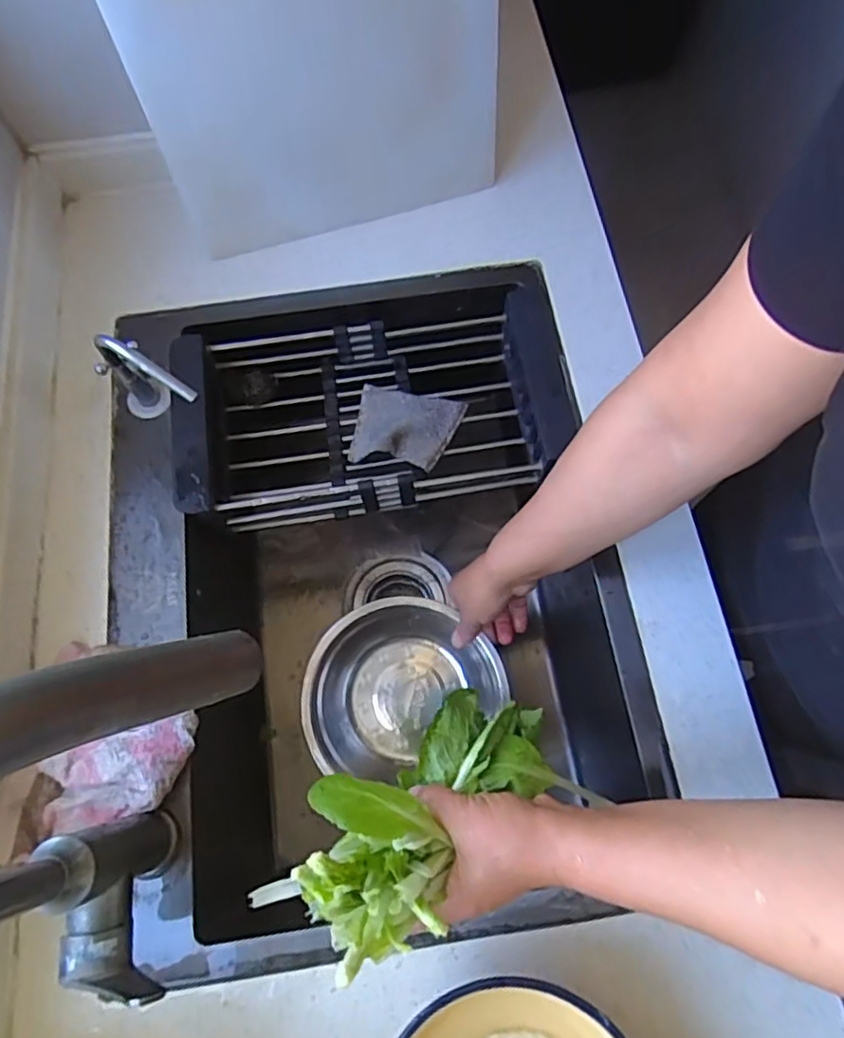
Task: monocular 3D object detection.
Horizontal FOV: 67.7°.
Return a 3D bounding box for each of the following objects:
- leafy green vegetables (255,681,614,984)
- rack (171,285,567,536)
[{"bbox_3d":[0.006,0.190,0.416,0.210,0.053,0.103,-26,70,-38],"label":"leafy green vegetables"},{"bbox_3d":[-0.050,-0.111,0.646,0.376,0.085,0.198,-8,71,-2],"label":"rack"}]

